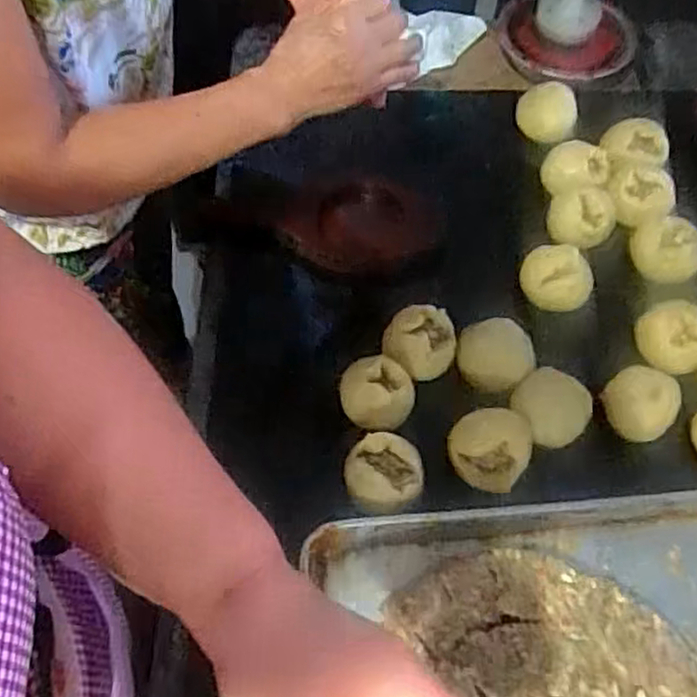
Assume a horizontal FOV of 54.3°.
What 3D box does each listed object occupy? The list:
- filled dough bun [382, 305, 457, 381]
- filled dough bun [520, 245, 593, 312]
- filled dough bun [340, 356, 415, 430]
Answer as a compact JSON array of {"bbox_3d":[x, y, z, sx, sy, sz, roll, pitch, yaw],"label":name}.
[{"bbox_3d":[0.074,-0.008,0.703,0.072,0.043,0.067,0,62,-1],"label":"filled dough bun"},{"bbox_3d":[0.228,-0.075,0.748,0.078,0.049,0.064,28,65,13],"label":"filled dough bun"},{"bbox_3d":[0.027,0.044,0.669,0.065,0.038,0.065,-21,64,-12],"label":"filled dough bun"}]

